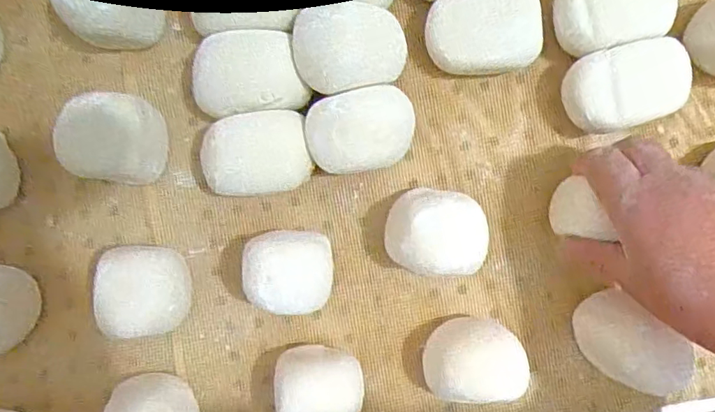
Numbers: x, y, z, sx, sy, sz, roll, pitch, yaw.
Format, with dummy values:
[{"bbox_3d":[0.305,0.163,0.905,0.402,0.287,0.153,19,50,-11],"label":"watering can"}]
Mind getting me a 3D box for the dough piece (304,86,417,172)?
[{"bbox_3d":[0.003,-0.048,0.351,0.070,0.052,0.052,-18,90,-2],"label":"dough piece"}]

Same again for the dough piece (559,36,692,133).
[{"bbox_3d":[0.171,-0.076,0.359,0.071,0.042,0.050,-15,90,-2],"label":"dough piece"}]

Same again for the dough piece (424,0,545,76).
[{"bbox_3d":[0.082,-0.112,0.356,0.071,0.044,0.050,-11,90,-2],"label":"dough piece"}]

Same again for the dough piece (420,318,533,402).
[{"bbox_3d":[0.072,0.094,0.352,0.061,0.052,0.050,-6,90,-2],"label":"dough piece"}]

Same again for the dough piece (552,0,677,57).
[{"bbox_3d":[0.164,-0.127,0.360,0.067,0.040,0.051,-14,90,-2],"label":"dough piece"}]

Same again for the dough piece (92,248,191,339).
[{"bbox_3d":[-0.131,0.052,0.349,0.050,0.050,0.054,0,90,-2],"label":"dough piece"}]

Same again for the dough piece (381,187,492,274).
[{"bbox_3d":[0.048,0.015,0.350,0.061,0.056,0.056,9,90,-2],"label":"dough piece"}]

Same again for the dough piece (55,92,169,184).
[{"bbox_3d":[-0.155,-0.042,0.344,0.061,0.048,0.054,7,90,-2],"label":"dough piece"}]

